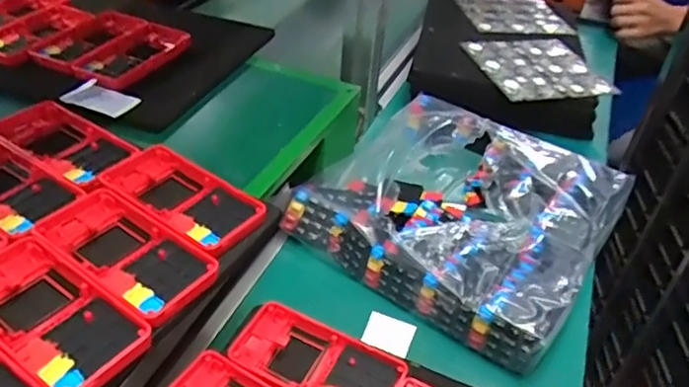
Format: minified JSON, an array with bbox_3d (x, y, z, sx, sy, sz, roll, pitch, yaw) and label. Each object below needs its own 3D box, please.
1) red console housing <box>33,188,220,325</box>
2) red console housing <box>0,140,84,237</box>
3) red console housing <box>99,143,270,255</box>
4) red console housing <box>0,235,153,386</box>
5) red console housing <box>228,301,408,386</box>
[{"bbox_3d":[-0.148,0.038,0.390,0.124,0.014,0.061,27,43,26],"label":"red console housing"},{"bbox_3d":[-0.256,-0.002,0.437,0.120,0.024,0.060,24,42,23],"label":"red console housing"},{"bbox_3d":[-0.124,0.004,0.440,0.126,0.019,0.063,27,43,26],"label":"red console housing"},{"bbox_3d":[-0.180,0.074,0.349,0.131,0.023,0.061,24,41,26],"label":"red console housing"},{"bbox_3d":[-0.020,0.122,0.423,0.124,0.011,0.062,20,40,19],"label":"red console housing"}]

